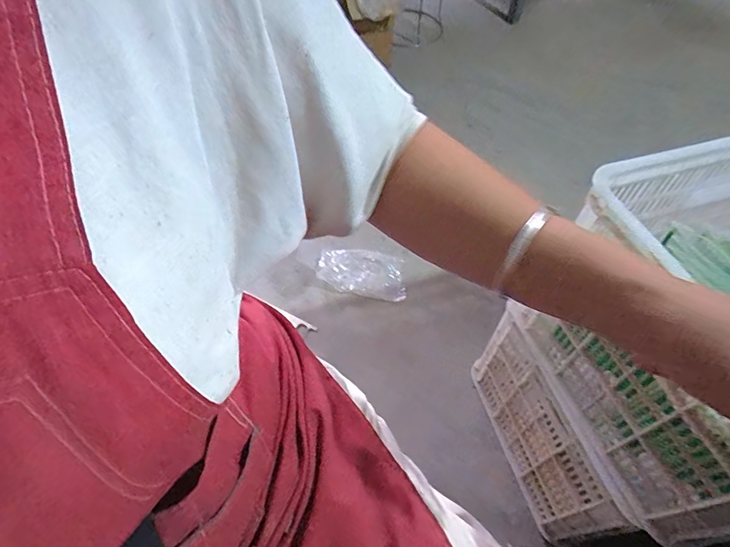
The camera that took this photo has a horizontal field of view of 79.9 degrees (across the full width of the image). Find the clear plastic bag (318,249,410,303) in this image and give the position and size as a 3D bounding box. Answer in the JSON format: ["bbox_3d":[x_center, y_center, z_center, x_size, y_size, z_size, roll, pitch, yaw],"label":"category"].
[{"bbox_3d":[-0.010,-0.001,1.201,0.241,0.035,0.142,6,54,1],"label":"clear plastic bag"}]

